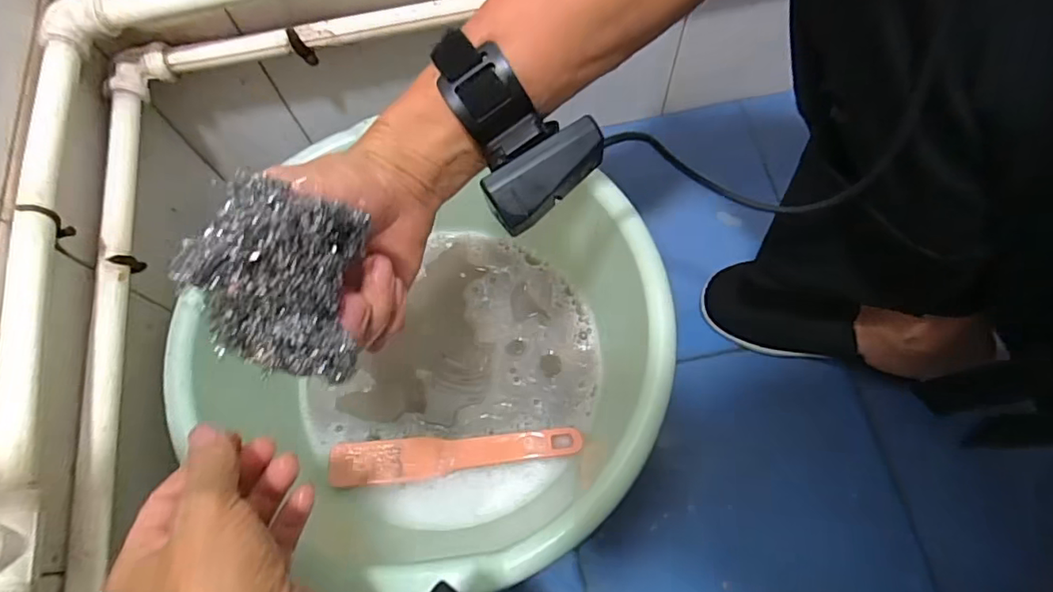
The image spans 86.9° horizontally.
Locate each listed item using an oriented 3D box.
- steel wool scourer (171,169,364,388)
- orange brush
[{"bbox_3d":[-0.100,-0.009,0.225,0.049,0.059,0.070,7,72,4],"label":"steel wool scourer"},{"bbox_3d":[-0.062,0.142,0.505,0.221,0.027,0.037,-6,68,0],"label":"orange brush"}]

